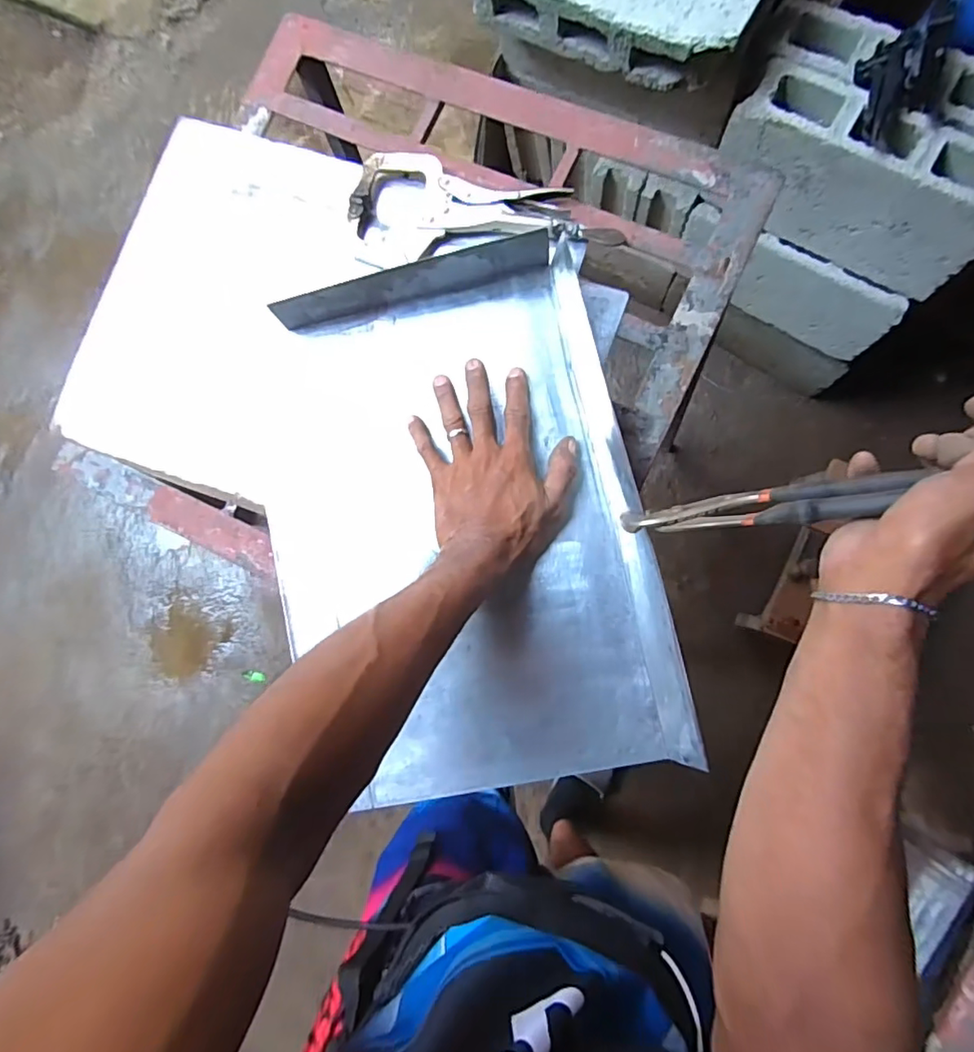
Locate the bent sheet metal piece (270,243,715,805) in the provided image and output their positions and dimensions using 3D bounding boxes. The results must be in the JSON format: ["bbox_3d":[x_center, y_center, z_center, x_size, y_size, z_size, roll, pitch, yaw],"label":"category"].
[{"bbox_3d":[-0.033,-0.004,0.495,0.320,0.055,0.464,-12,83,5],"label":"bent sheet metal piece"}]

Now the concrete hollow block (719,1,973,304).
[{"bbox_3d":[0.565,-0.555,0.845,0.394,0.189,0.200,30,88,8],"label":"concrete hollow block"}]

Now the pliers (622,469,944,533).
[{"bbox_3d":[0.182,-0.012,0.384,0.188,0.072,0.031,-8,82,31],"label":"pliers"}]

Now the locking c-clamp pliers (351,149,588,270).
[{"bbox_3d":[-0.024,-0.304,0.533,0.209,0.019,0.105,-2,84,6],"label":"locking c-clamp pliers"}]

